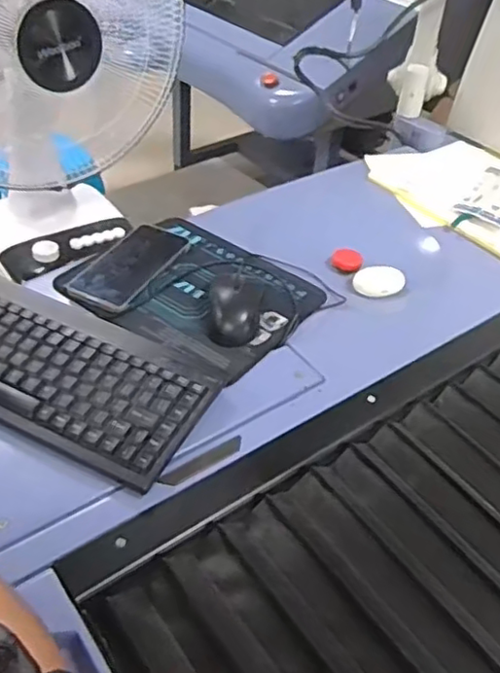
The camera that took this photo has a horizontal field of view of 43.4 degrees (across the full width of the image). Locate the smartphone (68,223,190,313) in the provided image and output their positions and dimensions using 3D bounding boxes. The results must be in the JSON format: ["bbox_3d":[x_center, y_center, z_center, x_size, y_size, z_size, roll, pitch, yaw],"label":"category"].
[{"bbox_3d":[-0.139,-0.087,0.742,0.077,0.013,0.165,22,45,16],"label":"smartphone"}]

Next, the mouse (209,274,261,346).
[{"bbox_3d":[-0.016,-0.034,0.688,0.058,0.035,0.093,5,42,-2],"label":"mouse"}]

